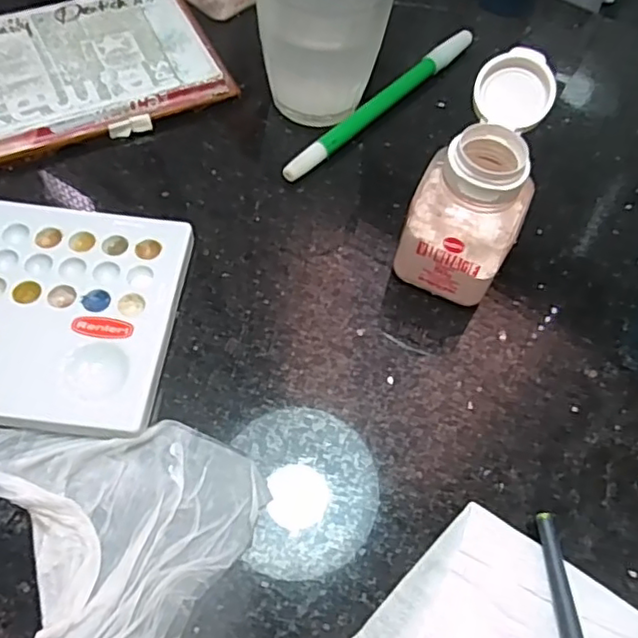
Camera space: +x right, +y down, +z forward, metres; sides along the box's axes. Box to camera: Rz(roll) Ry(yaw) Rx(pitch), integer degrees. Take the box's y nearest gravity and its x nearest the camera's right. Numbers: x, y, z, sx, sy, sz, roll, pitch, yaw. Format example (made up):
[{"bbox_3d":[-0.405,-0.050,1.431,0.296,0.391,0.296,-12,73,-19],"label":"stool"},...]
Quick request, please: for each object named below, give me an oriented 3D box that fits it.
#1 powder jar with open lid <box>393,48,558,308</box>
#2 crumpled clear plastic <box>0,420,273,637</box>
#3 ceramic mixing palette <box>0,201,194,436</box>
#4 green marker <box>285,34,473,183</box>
[{"bbox_3d":[0.063,-0.052,0.247,0.041,0.076,0.064,23,61,8],"label":"powder jar with open lid"},{"bbox_3d":[-0.065,0.064,0.208,0.083,0.010,0.090,-29,66,-19],"label":"crumpled clear plastic"},{"bbox_3d":[-0.133,-0.006,0.242,0.152,0.013,0.093,7,60,0],"label":"ceramic mixing palette"},{"bbox_3d":[0.034,-0.110,0.314,0.011,0.012,0.140,40,65,17],"label":"green marker"}]

